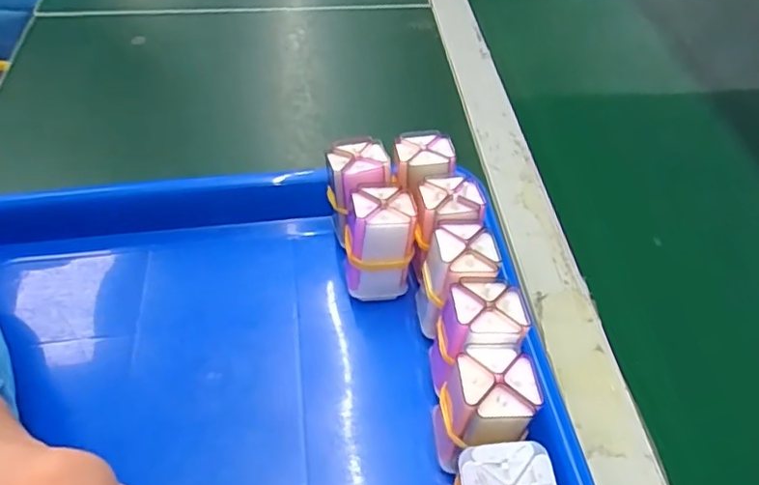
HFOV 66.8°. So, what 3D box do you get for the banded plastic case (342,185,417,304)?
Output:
[{"bbox_3d":[0.000,0.001,0.318,0.036,0.061,0.040,3,50,0],"label":"banded plastic case"}]

